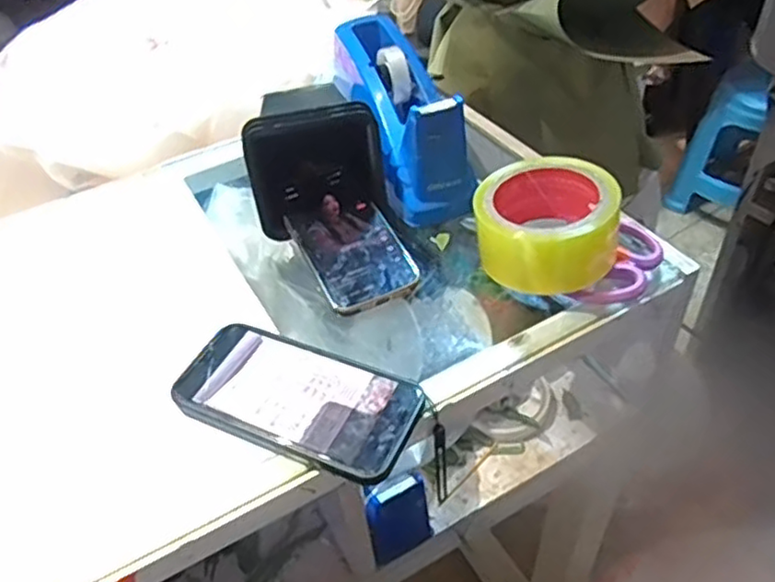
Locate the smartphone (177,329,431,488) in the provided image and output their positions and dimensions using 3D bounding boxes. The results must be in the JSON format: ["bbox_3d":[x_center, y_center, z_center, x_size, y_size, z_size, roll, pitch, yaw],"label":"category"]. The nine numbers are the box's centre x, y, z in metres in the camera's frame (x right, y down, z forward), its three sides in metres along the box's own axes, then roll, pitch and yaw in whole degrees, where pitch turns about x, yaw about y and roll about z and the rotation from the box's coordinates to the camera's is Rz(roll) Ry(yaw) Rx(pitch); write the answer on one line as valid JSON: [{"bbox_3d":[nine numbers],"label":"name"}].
[{"bbox_3d":[-0.060,0.068,0.435,0.158,0.009,0.077,16,48,21],"label":"smartphone"}]

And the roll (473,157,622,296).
[{"bbox_3d":[0.120,-0.052,0.491,0.094,0.060,0.094,-3,44,3],"label":"roll"}]

